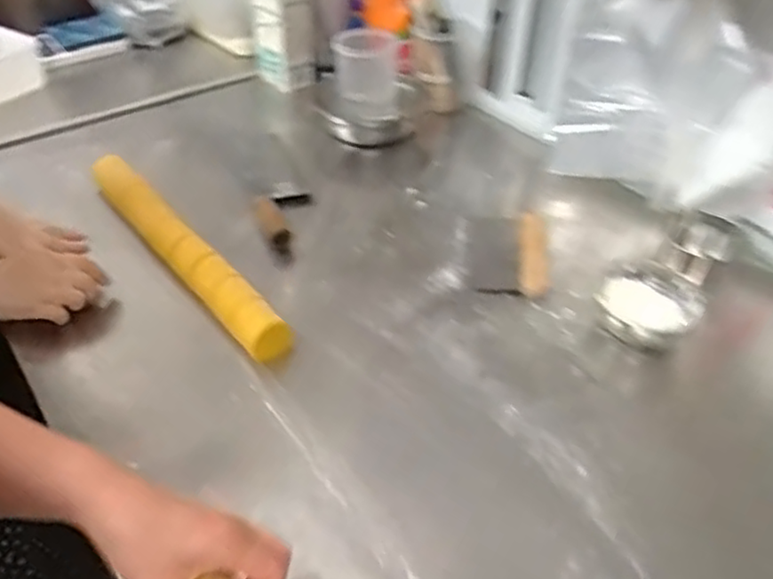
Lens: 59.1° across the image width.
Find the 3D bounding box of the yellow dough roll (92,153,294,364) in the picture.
[{"bbox_3d":[-0.259,-0.056,0.853,0.053,0.052,0.451,-30,48,-29],"label":"yellow dough roll"}]

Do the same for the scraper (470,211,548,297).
[{"bbox_3d":[0.150,-0.050,0.857,0.090,0.019,0.158,3,41,5],"label":"scraper"}]

